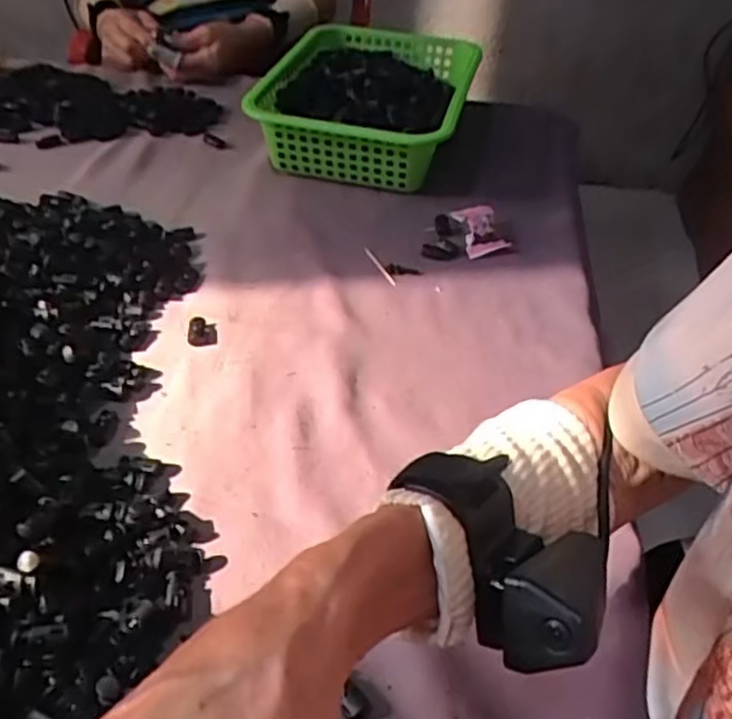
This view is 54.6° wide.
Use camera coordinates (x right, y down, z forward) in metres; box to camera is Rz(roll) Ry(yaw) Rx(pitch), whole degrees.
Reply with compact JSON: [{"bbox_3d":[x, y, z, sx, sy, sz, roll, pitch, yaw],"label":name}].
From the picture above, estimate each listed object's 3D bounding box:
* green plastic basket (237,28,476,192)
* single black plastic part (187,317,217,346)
[{"bbox_3d":[0.009,-0.298,0.831,0.208,0.089,0.323,13,43,9],"label":"green plastic basket"},{"bbox_3d":[-0.131,-0.023,0.571,0.022,0.011,0.025,-6,43,-12],"label":"single black plastic part"}]

